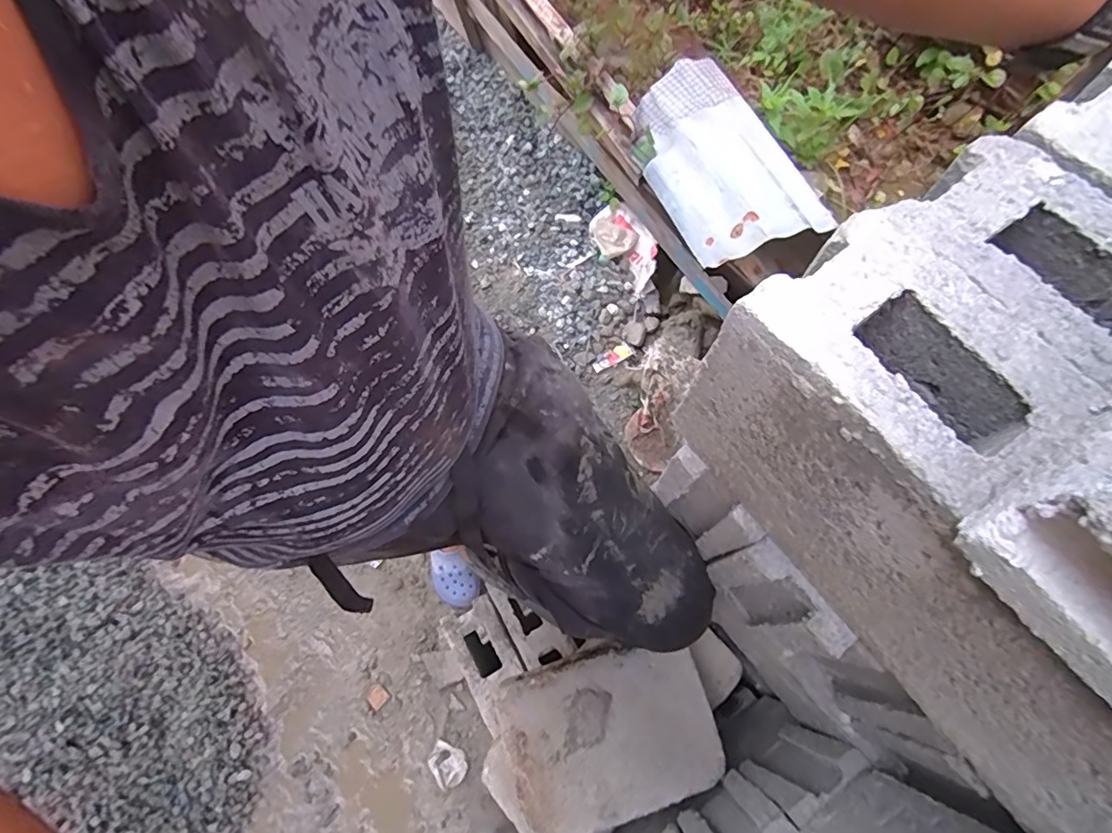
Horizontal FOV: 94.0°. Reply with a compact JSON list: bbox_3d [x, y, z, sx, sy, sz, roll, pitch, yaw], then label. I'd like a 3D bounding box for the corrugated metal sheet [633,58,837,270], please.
[{"bbox_3d":[0.313,-0.511,1.021,0.251,0.050,0.472,-25,68,9],"label":"corrugated metal sheet"}]

